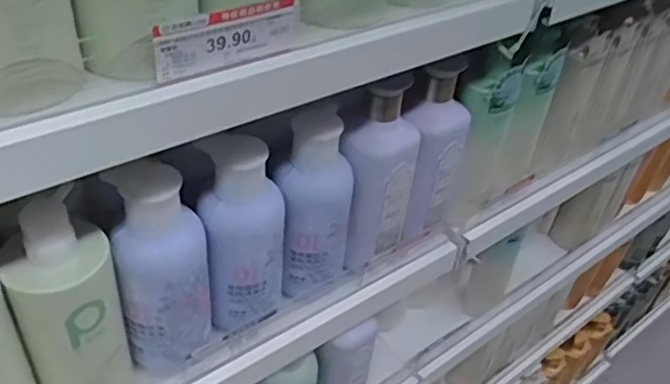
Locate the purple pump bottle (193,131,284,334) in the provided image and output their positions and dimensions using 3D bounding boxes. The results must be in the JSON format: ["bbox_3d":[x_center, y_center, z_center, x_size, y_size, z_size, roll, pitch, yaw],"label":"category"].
[{"bbox_3d":[-0.082,0.038,0.573,0.070,0.177,0.062,-8,43,-18],"label":"purple pump bottle"}]

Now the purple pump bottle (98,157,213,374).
[{"bbox_3d":[-0.145,0.066,0.537,0.071,0.181,0.066,-12,44,-21],"label":"purple pump bottle"}]

